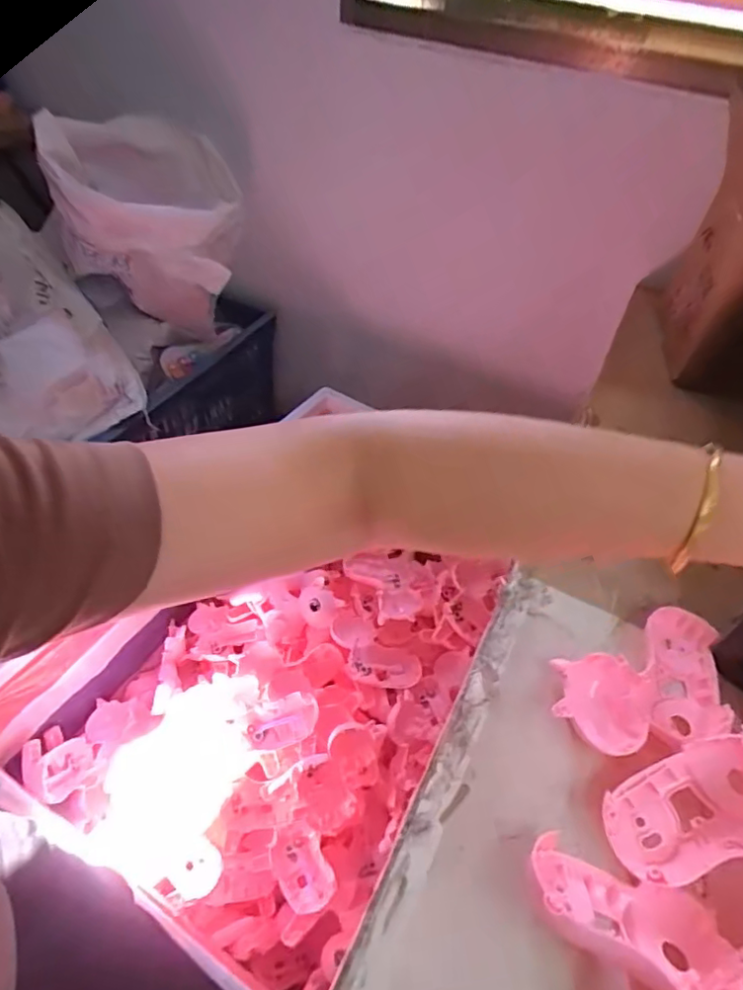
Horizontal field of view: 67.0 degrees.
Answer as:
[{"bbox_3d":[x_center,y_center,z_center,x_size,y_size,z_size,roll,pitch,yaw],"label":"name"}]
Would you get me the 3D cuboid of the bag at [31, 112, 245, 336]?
[{"bbox_3d":[-0.406,-0.469,1.040,0.305,0.380,0.297,-15,50,-20],"label":"bag"}]

